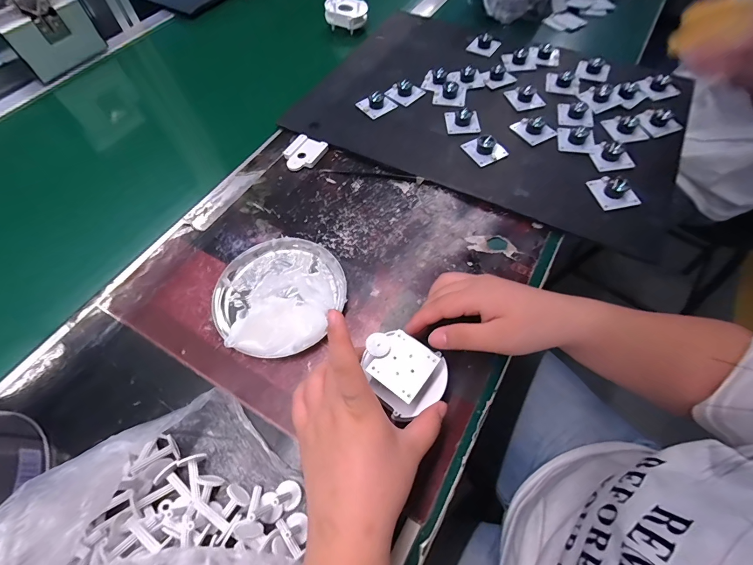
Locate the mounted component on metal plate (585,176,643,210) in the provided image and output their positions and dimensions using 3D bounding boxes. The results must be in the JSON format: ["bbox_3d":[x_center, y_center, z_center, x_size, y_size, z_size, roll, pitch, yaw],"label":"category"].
[{"bbox_3d":[0.268,-0.104,0.391,0.039,0.021,0.039,-7,60,-2],"label":"mounted component on metal plate"}]

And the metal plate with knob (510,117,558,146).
[{"bbox_3d":[0.204,-0.201,0.452,0.040,0.016,0.046,-26,63,-13],"label":"metal plate with knob"}]

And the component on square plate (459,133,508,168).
[{"bbox_3d":[0.135,-0.171,0.433,0.040,0.024,0.043,-26,63,-13],"label":"component on square plate"}]

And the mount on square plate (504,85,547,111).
[{"bbox_3d":[0.207,-0.261,0.483,0.040,0.019,0.043,-14,61,-6],"label":"mount on square plate"}]

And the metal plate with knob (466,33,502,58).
[{"bbox_3d":[0.174,-0.387,0.559,0.044,0.017,0.051,25,64,15],"label":"metal plate with knob"}]

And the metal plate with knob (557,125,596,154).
[{"bbox_3d":[0.253,-0.184,0.439,0.042,0.021,0.043,-1,60,1],"label":"metal plate with knob"}]

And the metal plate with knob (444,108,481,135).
[{"bbox_3d":[0.114,-0.217,0.461,0.041,0.020,0.043,-2,60,1],"label":"metal plate with knob"}]

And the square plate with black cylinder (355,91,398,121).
[{"bbox_3d":[0.000,-0.252,0.486,0.046,0.020,0.036,-29,63,-14],"label":"square plate with black cylinder"}]

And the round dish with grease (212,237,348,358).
[{"bbox_3d":[-0.097,0.007,0.343,0.122,0.028,0.127,-1,60,1],"label":"round dish with grease"}]

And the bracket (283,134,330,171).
[{"bbox_3d":[-0.096,-0.167,0.453,0.051,0.009,0.055,23,63,14],"label":"bracket"}]

